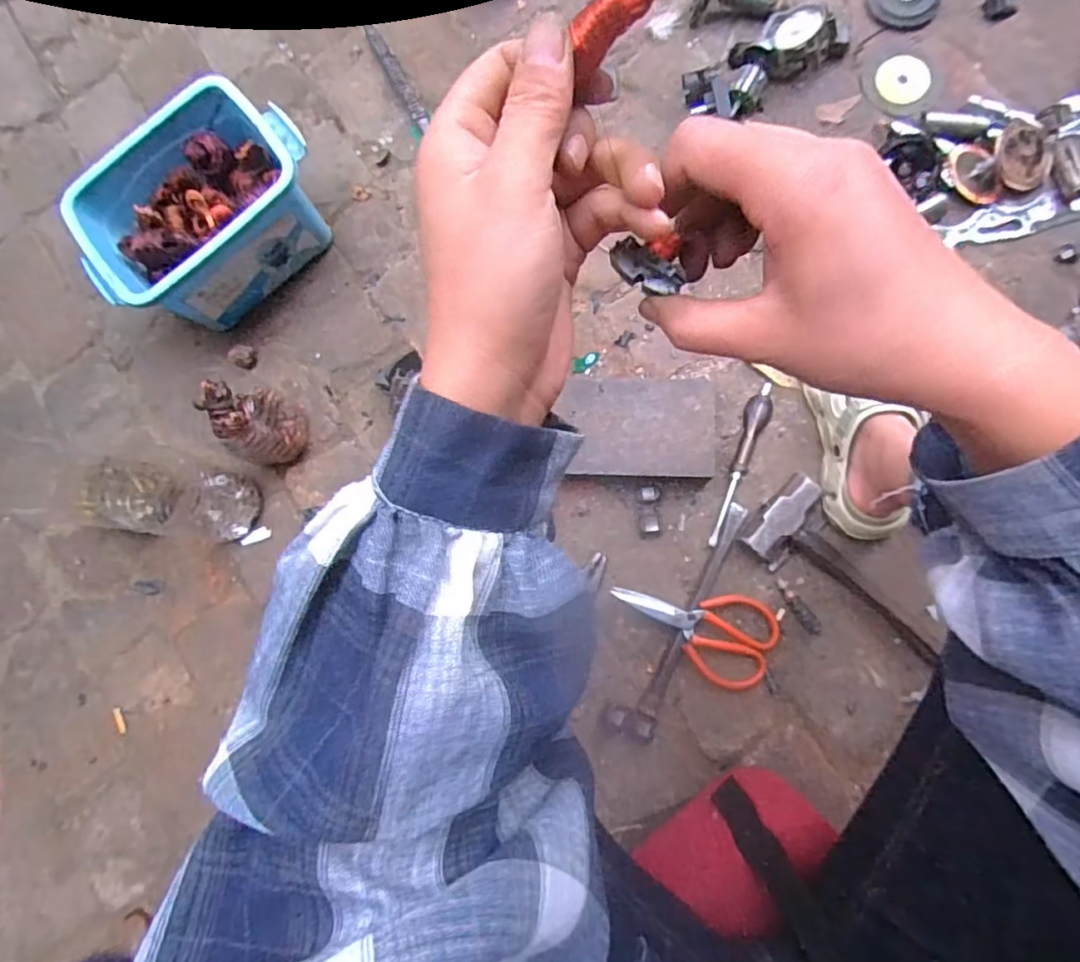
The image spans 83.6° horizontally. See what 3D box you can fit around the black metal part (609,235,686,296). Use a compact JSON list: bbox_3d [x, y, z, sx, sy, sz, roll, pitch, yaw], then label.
[{"bbox_3d":[0.043,-0.086,0.246,0.032,0.011,0.014,31,87,8],"label":"black metal part"}]

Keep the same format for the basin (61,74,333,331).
[{"bbox_3d":[-0.431,-0.347,0.794,0.305,0.142,0.175,-40,80,0],"label":"basin"}]

